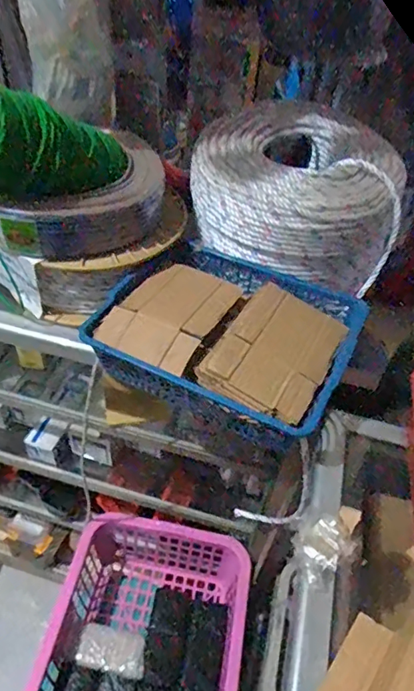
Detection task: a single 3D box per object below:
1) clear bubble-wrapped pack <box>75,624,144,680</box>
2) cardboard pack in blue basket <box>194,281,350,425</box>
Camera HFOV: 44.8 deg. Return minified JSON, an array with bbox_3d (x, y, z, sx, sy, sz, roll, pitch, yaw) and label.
[{"bbox_3d":[-0.163,0.528,0.871,0.117,0.015,0.066,13,45,6],"label":"clear bubble-wrapped pack"},{"bbox_3d":[0.088,0.000,0.611,0.127,0.037,0.187,24,48,16],"label":"cardboard pack in blue basket"}]

